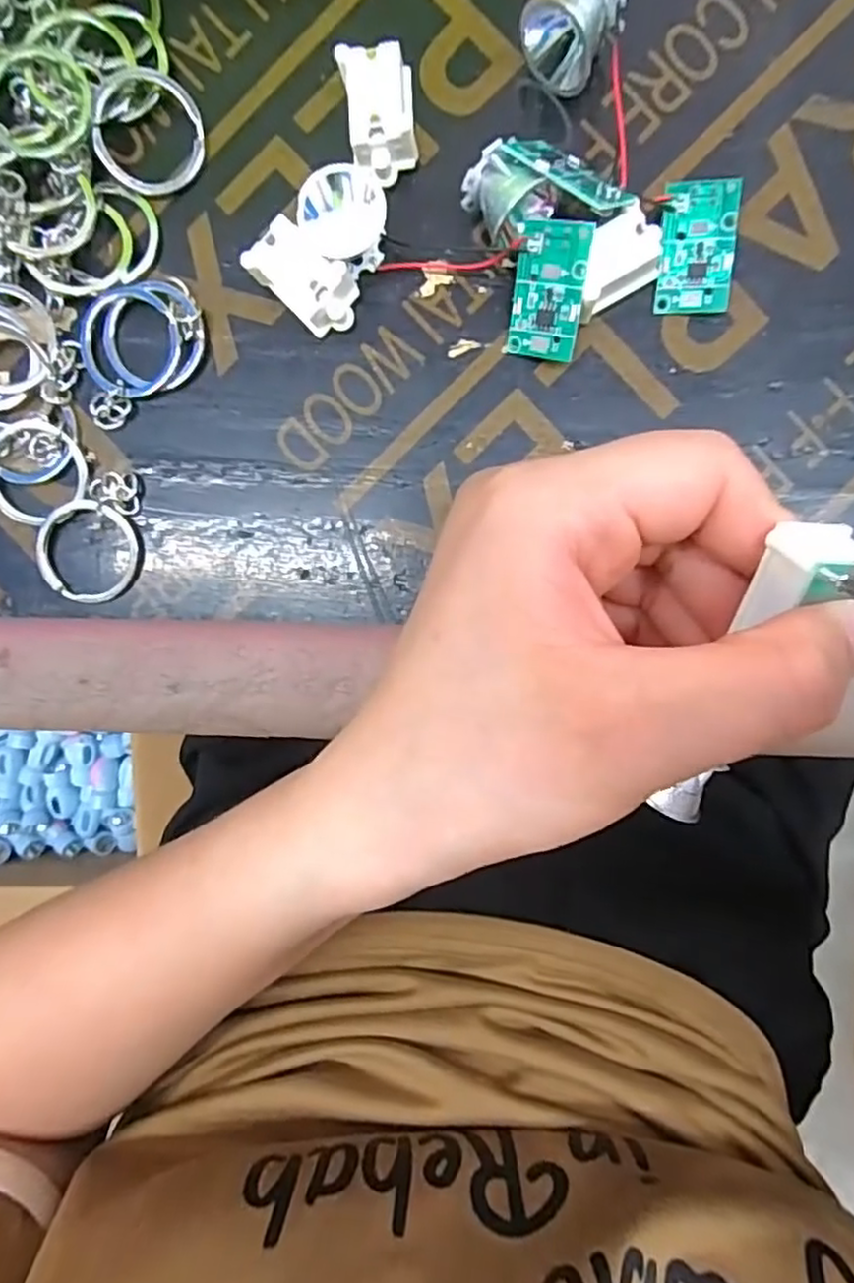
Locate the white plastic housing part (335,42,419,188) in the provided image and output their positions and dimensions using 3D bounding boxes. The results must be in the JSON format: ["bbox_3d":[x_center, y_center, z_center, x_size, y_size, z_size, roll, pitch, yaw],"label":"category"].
[{"bbox_3d":[-0.012,-0.141,0.178,0.018,0.014,0.027,-10,93,3],"label":"white plastic housing part"}]

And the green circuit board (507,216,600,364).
[{"bbox_3d":[0.032,-0.093,0.177,0.019,0.004,0.032,16,122,18],"label":"green circuit board"}]

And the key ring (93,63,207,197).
[{"bbox_3d":[-0.077,-0.142,0.185,0.029,0.004,0.031,14,104,-8],"label":"key ring"}]

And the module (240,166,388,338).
[{"bbox_3d":[-0.029,-0.106,0.177,0.027,0.019,0.035,30,94,1],"label":"module"}]

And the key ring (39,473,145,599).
[{"bbox_3d":[-0.099,-0.031,0.193,0.029,0.004,0.037,4,93,2],"label":"key ring"}]

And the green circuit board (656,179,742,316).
[{"bbox_3d":[0.074,-0.107,0.180,0.019,0.004,0.032,4,104,12],"label":"green circuit board"}]

